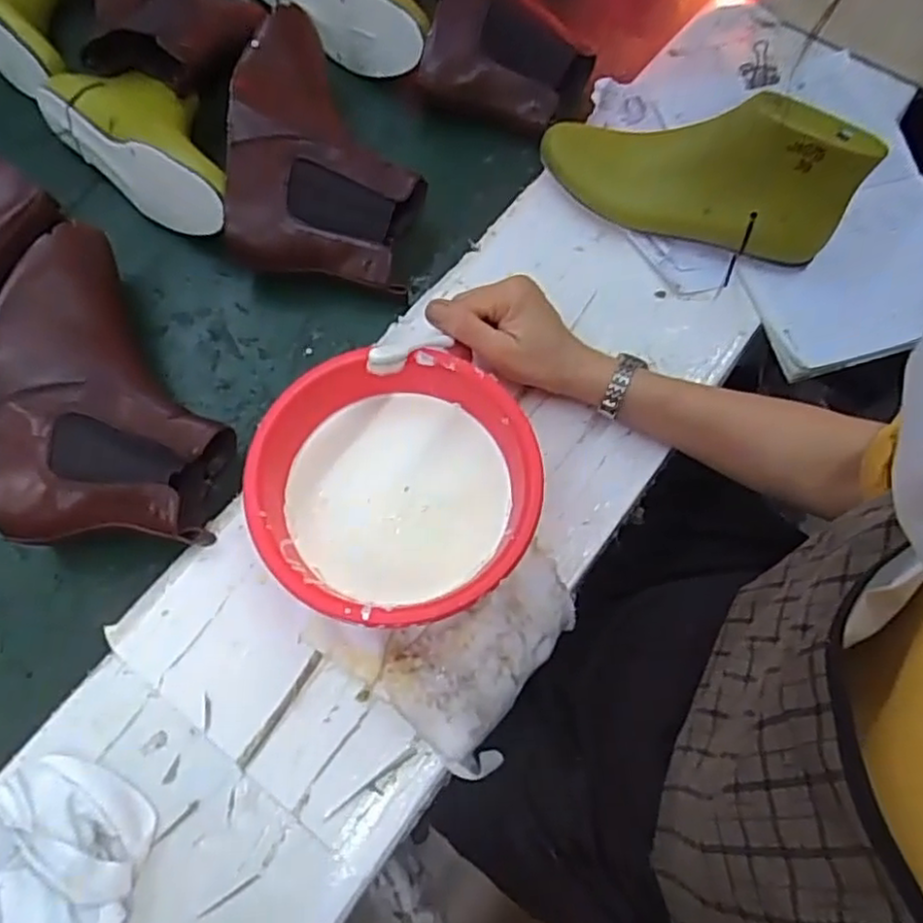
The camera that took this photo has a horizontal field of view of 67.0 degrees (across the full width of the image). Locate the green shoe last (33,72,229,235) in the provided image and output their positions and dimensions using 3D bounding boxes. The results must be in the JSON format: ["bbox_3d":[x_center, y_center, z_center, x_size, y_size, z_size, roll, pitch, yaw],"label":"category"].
[{"bbox_3d":[-0.279,-0.300,0.638,0.239,0.068,0.108,40,74,13],"label":"green shoe last"}]

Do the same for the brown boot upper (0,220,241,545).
[{"bbox_3d":[-0.265,-0.064,0.547,0.163,0.108,0.252,0,69,0],"label":"brown boot upper"}]

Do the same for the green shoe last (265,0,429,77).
[{"bbox_3d":[-0.120,-0.490,0.722,0.101,0.069,0.248,-40,75,-14],"label":"green shoe last"}]

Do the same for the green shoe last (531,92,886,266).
[{"bbox_3d":[0.194,-0.238,0.582,0.260,0.111,0.073,13,69,18],"label":"green shoe last"}]

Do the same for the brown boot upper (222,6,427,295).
[{"bbox_3d":[-0.114,-0.290,0.629,0.164,0.073,0.255,8,69,3],"label":"brown boot upper"}]

